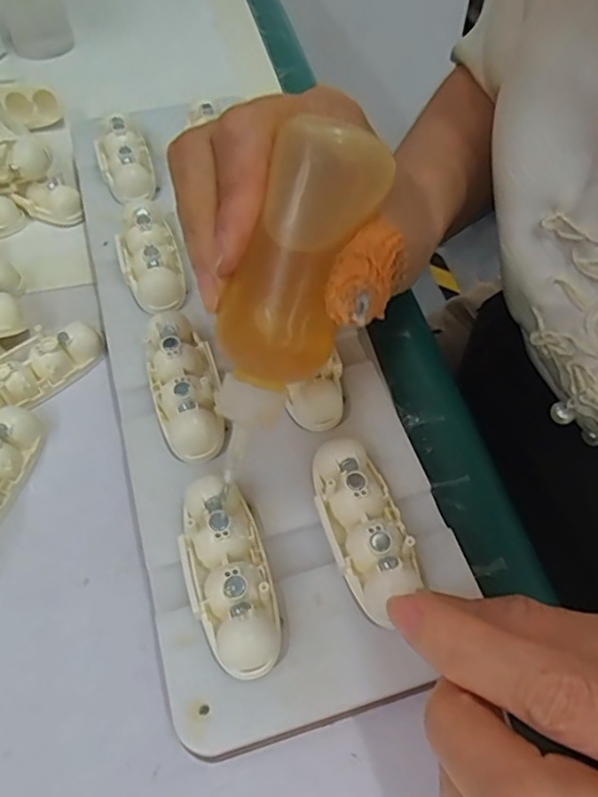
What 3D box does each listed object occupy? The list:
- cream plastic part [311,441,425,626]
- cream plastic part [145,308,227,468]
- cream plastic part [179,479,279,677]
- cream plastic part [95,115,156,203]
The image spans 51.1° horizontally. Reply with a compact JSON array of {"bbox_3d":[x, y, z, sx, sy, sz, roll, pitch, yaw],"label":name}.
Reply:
[{"bbox_3d":[0.021,0.040,0.200,0.024,0.017,0.056,-11,57,-13],"label":"cream plastic part"},{"bbox_3d":[-0.042,-0.005,0.233,0.024,0.019,0.057,-13,56,-10],"label":"cream plastic part"},{"bbox_3d":[-0.021,0.053,0.191,0.024,0.019,0.058,-14,56,-10],"label":"cream plastic part"},{"bbox_3d":[-0.085,-0.116,0.308,0.025,0.015,0.052,-13,56,-10],"label":"cream plastic part"}]

